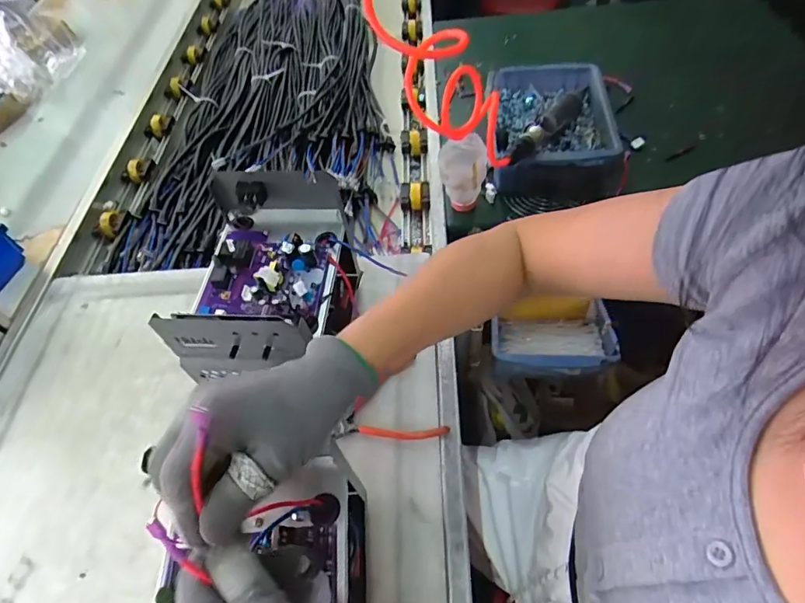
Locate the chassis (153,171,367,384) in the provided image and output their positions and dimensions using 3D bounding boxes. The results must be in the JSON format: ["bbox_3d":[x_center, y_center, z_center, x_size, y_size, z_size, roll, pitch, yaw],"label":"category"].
[{"bbox_3d":[-0.152,-0.032,0.533,0.148,0.099,0.207,0,55,7],"label":"chassis"}]

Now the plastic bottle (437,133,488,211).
[{"bbox_3d":[0.087,-0.180,0.711,0.068,0.103,0.062,4,55,10],"label":"plastic bottle"}]

